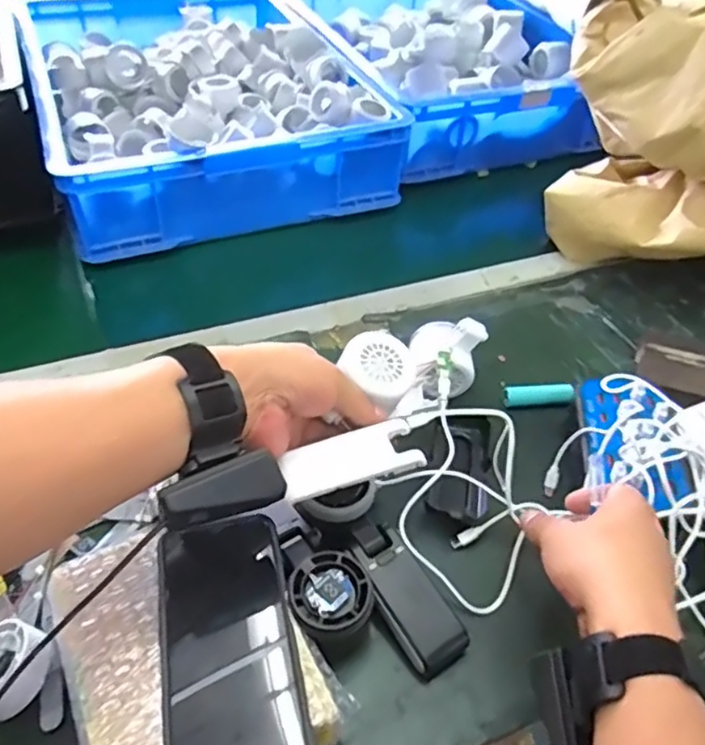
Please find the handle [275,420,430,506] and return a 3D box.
[{"bbox_3d":[-0.001,0.061,0.447,0.097,0.009,0.039,-16,49,-14],"label":"handle"}]

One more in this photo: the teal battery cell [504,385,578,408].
[{"bbox_3d":[0.179,0.021,0.612,0.065,0.014,0.017,-4,45,12],"label":"teal battery cell"}]

